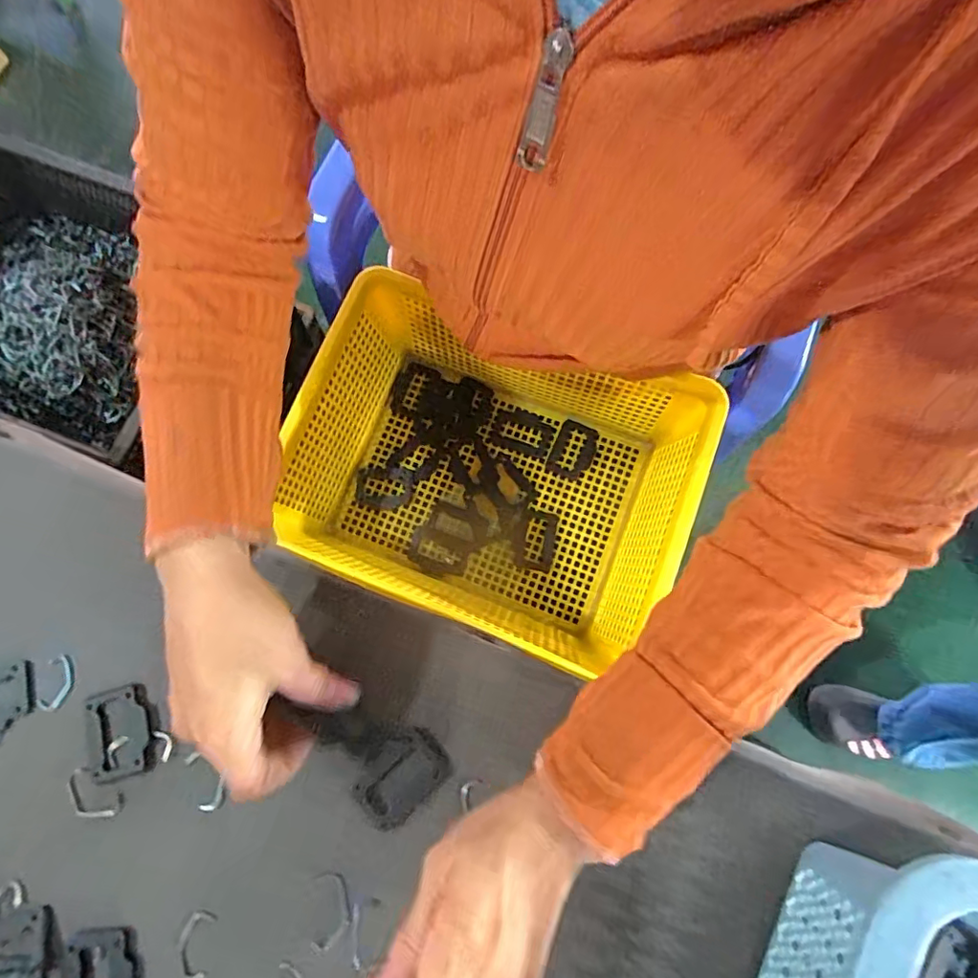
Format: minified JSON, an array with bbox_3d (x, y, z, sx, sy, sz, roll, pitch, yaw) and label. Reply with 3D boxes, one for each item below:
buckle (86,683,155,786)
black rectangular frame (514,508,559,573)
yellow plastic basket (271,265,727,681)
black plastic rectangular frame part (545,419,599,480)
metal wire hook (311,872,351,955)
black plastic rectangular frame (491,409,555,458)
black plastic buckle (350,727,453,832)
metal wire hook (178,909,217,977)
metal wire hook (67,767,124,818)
[{"bbox_3d":[-0.218,0.145,0.315,0.037,0.005,0.051,-17,76,-4],"label":"buckle"},{"bbox_3d":[0.040,0.044,0.468,0.036,0.004,0.052,10,77,3],"label":"black rectangular frame"},{"bbox_3d":[-0.002,-0.009,0.439,0.298,0.115,0.214,22,77,6],"label":"yellow plastic basket"},{"bbox_3d":[0.076,-0.035,0.482,0.036,0.006,0.051,24,78,5],"label":"black plastic rectangular frame part"},{"bbox_3d":[-0.089,0.240,0.300,0.022,0.004,0.040,-3,75,-1],"label":"metal wire hook"},{"bbox_3d":[0.031,-0.053,0.488,0.054,0.004,0.036,20,78,5],"label":"black plastic rectangular frame"},{"bbox_3d":[-0.052,0.171,0.316,0.054,0.004,0.040,-43,79,-10],"label":"black plastic buckle"},{"bbox_3d":[-0.162,0.251,0.292,0.018,0.004,0.033,8,76,2],"label":"metal wire hook"},{"bbox_3d":[-0.231,0.180,0.308,0.036,0.004,0.023,30,78,8],"label":"metal wire hook"}]

